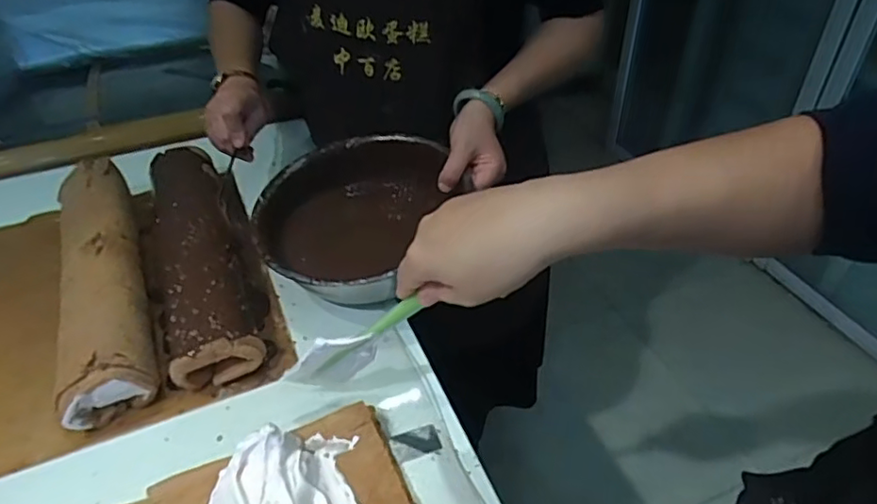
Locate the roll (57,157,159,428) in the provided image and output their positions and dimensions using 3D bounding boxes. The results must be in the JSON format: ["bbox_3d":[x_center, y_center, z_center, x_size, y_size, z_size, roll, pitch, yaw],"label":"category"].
[{"bbox_3d":[-0.366,0.022,0.665,0.078,0.071,0.363,-18,44,-17],"label":"roll"}]

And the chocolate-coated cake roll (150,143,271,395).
[{"bbox_3d":[-0.269,-0.004,0.692,0.104,0.067,0.352,-14,43,-14],"label":"chocolate-coated cake roll"}]

